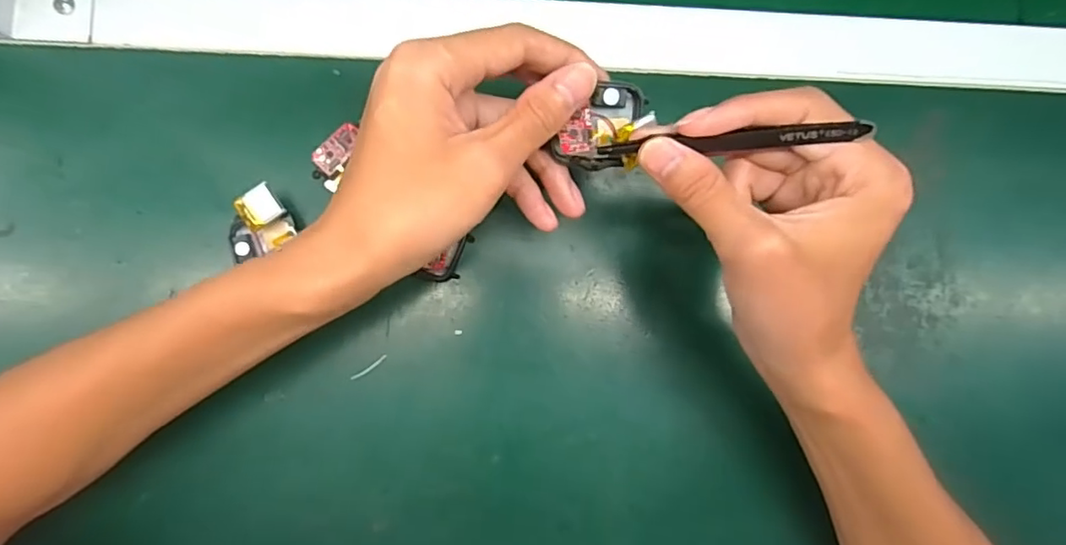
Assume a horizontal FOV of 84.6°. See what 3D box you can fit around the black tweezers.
[{"bbox_3d":[0.080,-0.053,0.242,0.103,0.014,0.007,1,86,19],"label":"black tweezers"}]

